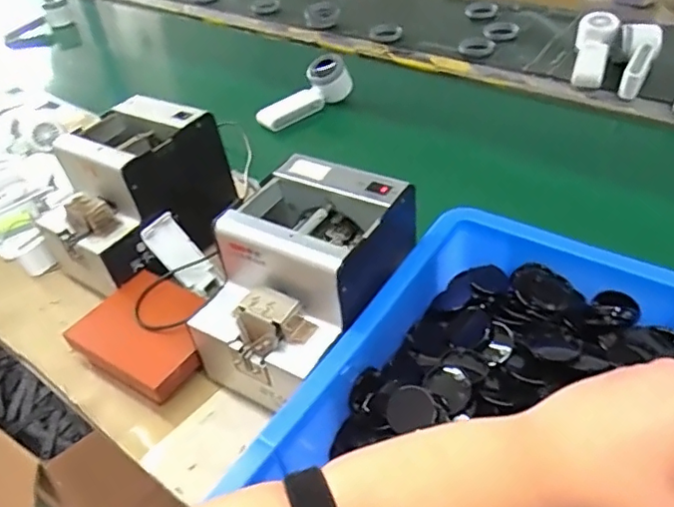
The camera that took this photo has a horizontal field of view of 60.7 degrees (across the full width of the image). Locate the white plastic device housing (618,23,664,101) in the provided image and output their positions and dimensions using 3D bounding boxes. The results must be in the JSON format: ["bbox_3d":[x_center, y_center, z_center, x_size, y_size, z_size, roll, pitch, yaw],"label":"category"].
[{"bbox_3d":[0.456,-0.300,0.872,0.056,0.035,0.161,15,59,23],"label":"white plastic device housing"}]

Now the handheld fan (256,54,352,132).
[{"bbox_3d":[-0.055,-0.241,0.903,0.177,0.053,0.071,-39,50,-15],"label":"handheld fan"}]

